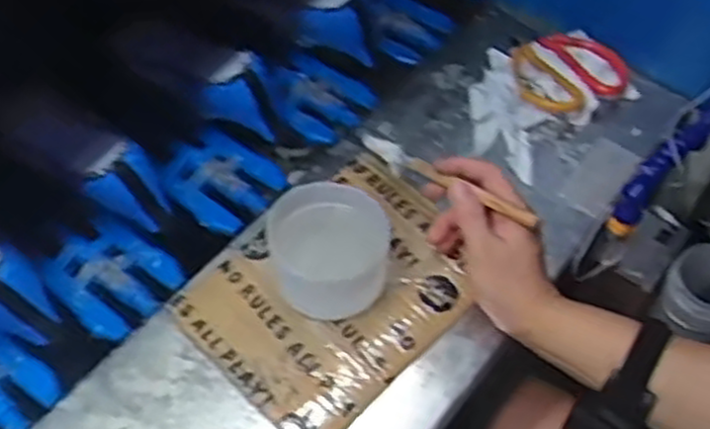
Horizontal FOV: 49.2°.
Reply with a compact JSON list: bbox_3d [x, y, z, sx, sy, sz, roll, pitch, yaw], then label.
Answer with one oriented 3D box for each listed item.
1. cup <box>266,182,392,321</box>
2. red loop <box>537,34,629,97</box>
[{"bbox_3d":[-0.022,0.030,0.631,0.097,0.067,0.092,-1,56,1],"label":"cup"},{"bbox_3d":[0.242,-0.160,0.804,0.060,0.017,0.098,-31,61,-18],"label":"red loop"}]

